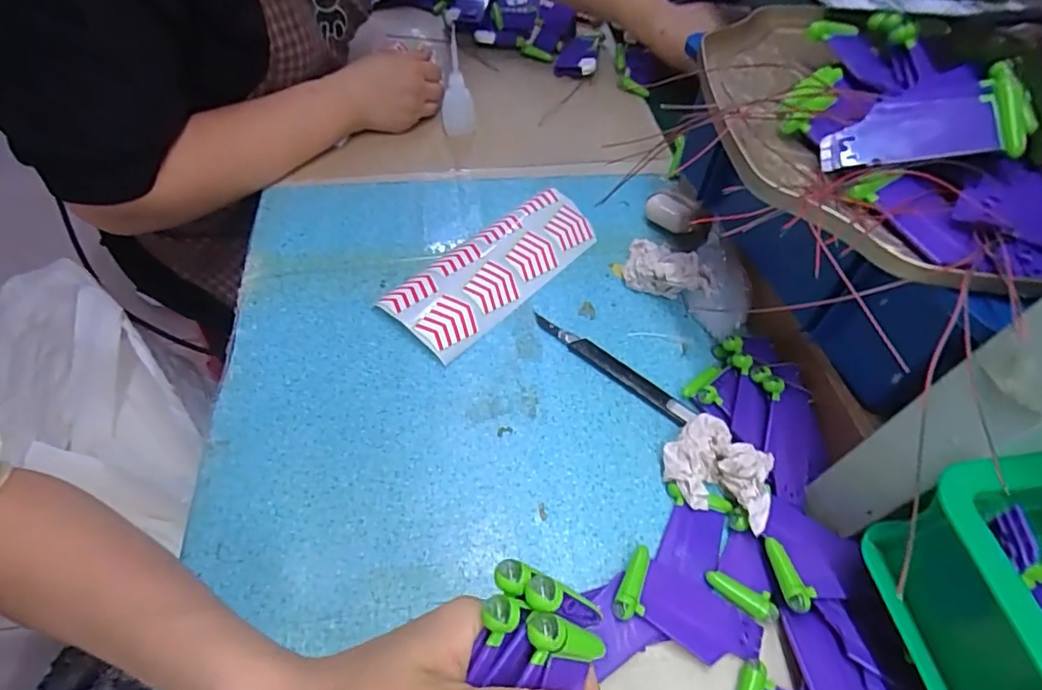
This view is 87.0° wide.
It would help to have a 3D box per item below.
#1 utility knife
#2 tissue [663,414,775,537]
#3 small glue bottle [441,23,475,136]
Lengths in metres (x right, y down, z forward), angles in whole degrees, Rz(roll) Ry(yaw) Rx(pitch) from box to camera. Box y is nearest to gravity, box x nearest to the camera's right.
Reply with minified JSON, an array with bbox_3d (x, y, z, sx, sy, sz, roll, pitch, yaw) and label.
[{"bbox_3d":[0.072,0.016,0.446,0.148,0.008,0.017,35,59,20],"label":"utility knife"},{"bbox_3d":[0.138,0.089,0.379,0.075,0.035,0.056,40,60,23],"label":"tissue"},{"bbox_3d":[-0.070,-0.287,0.601,0.035,0.105,0.020,2,53,-3],"label":"small glue bottle"}]

